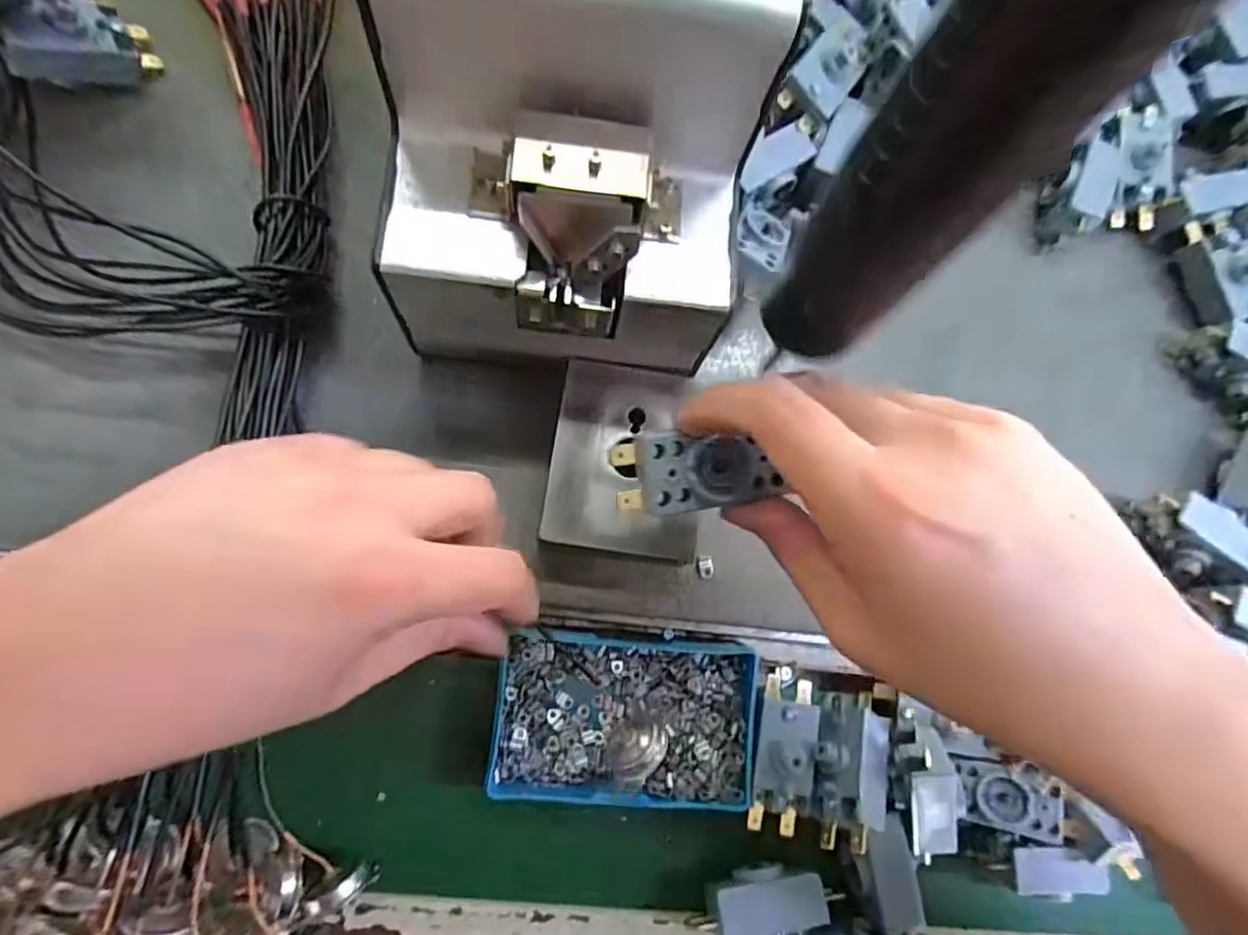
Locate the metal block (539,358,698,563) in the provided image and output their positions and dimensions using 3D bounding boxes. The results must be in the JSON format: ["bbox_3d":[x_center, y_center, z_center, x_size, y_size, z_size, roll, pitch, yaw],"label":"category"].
[{"bbox_3d":[0.001,-0.003,0.279,0.063,0.022,0.079,9,78,-6],"label":"metal block"}]

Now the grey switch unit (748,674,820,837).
[{"bbox_3d":[0.073,0.131,0.290,0.027,0.025,0.065,11,78,-6],"label":"grey switch unit"}]

